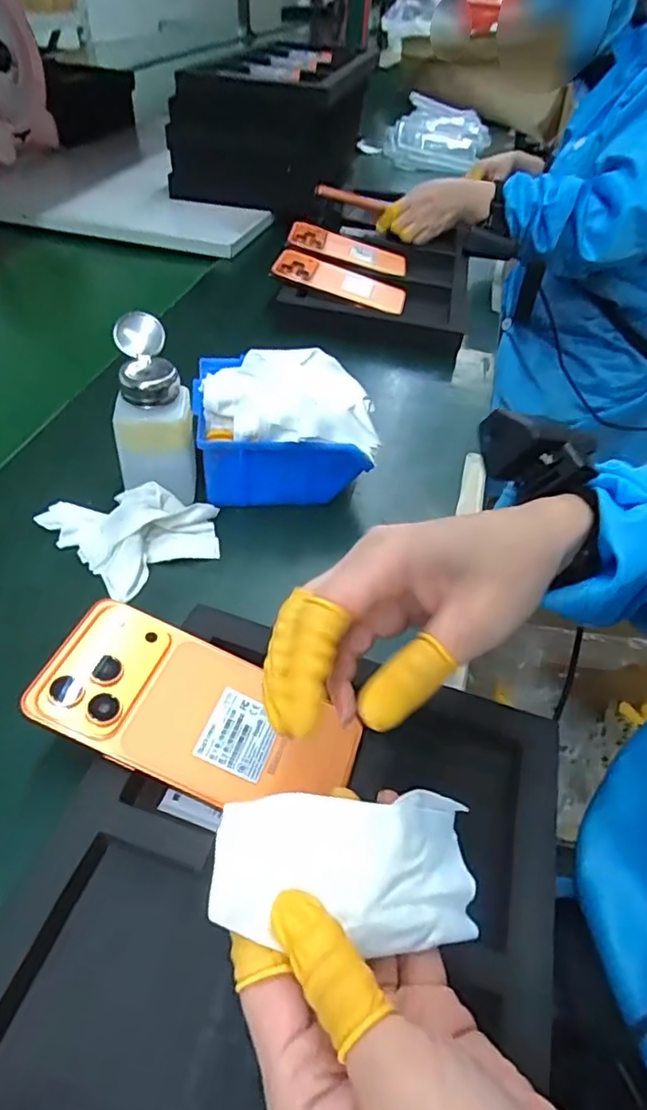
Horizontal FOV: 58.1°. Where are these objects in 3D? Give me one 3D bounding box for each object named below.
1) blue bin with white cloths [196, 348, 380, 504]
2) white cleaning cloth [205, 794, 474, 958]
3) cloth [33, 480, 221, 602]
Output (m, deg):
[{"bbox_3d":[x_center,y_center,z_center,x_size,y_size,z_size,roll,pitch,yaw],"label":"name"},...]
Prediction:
[{"bbox_3d":[-0.031,-0.104,0.484,0.135,0.103,0.118,-1,46,-6],"label":"blue bin with white cloths"},{"bbox_3d":[0.012,0.109,0.207,0.099,0.024,0.049,13,46,-17],"label":"white cleaning cloth"},{"bbox_3d":[-0.138,-0.026,0.426,0.099,0.025,0.105,-30,55,-29],"label":"cloth"}]

